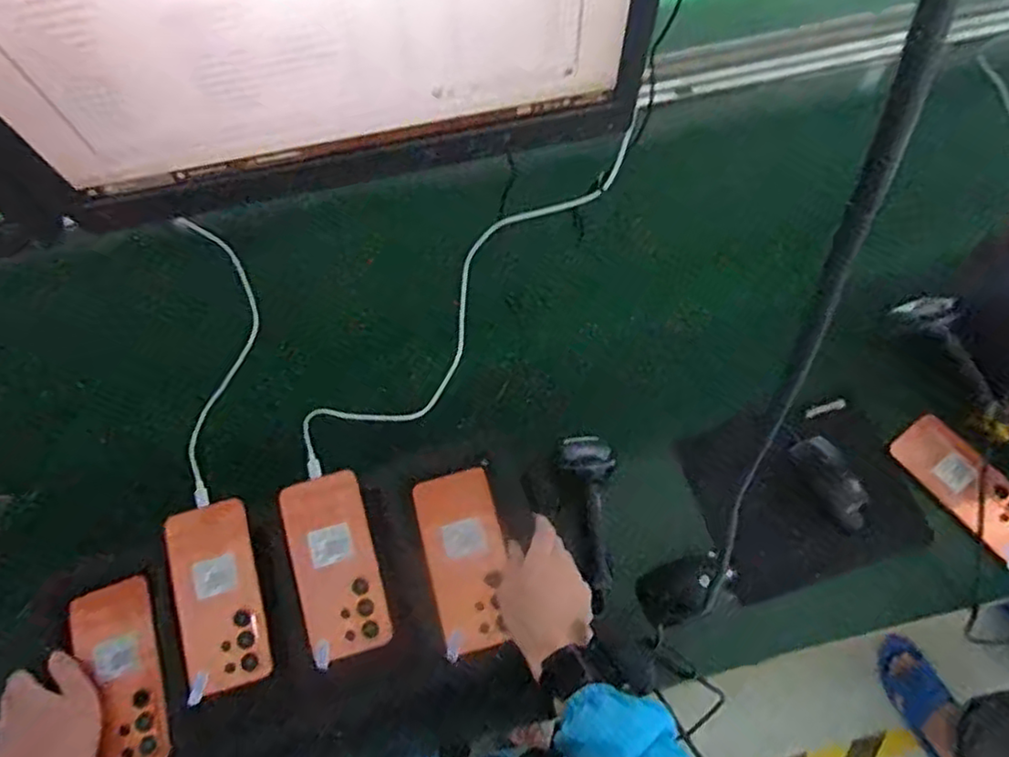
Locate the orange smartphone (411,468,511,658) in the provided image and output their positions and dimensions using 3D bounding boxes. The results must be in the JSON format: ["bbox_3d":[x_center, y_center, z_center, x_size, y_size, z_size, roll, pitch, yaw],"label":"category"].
[{"bbox_3d":[-0.041,0.175,0.639,0.076,0.009,0.168,-10,66,-2],"label":"orange smartphone"}]

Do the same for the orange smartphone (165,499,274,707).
[{"bbox_3d":[-0.272,0.208,0.627,0.073,0.010,0.171,-11,78,-13],"label":"orange smartphone"}]

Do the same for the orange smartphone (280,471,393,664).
[{"bbox_3d":[-0.163,0.180,0.637,0.073,0.013,0.170,-15,74,-10],"label":"orange smartphone"}]

